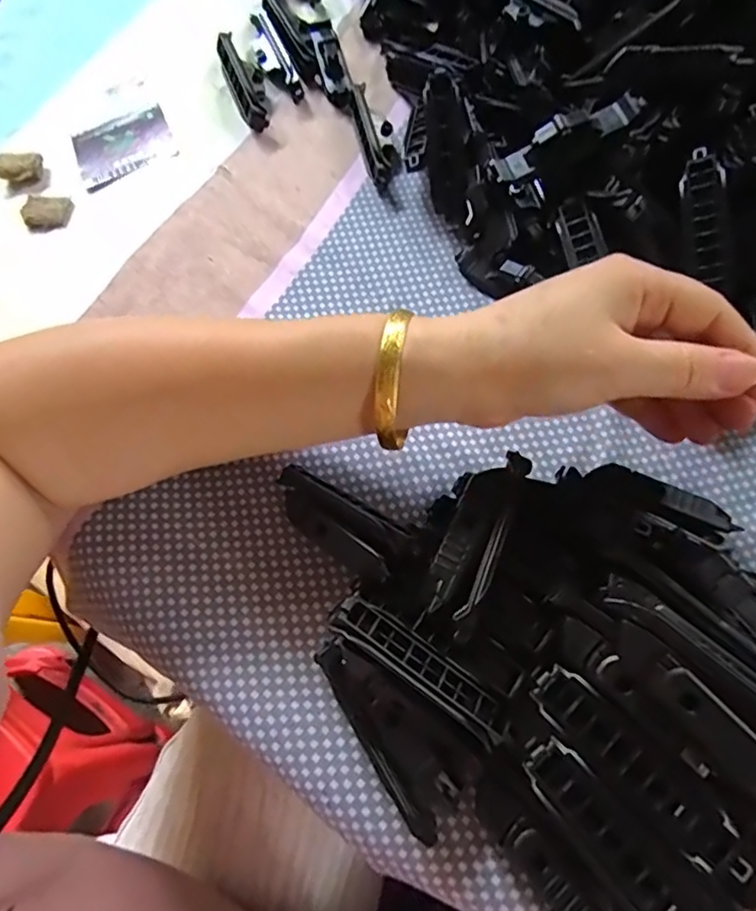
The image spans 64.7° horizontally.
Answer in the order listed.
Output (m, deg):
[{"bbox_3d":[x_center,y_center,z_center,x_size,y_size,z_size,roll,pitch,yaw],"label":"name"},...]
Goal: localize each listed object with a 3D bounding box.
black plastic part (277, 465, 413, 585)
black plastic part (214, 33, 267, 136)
[{"bbox_3d":[-0.020,0.027,0.256,0.073,0.014,0.025,31,72,34],"label":"black plastic part"},{"bbox_3d":[-0.084,-0.240,0.380,0.021,0.012,0.074,-22,68,-6],"label":"black plastic part"}]

